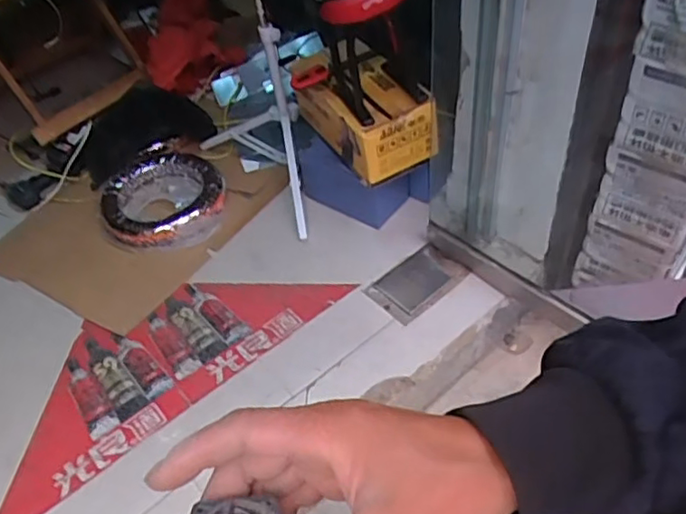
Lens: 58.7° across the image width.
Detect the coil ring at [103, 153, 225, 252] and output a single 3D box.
[{"bbox_3d":[-0.509,-0.168,1.732,0.326,0.079,0.326,-3,48,4],"label":"coil ring"}]

